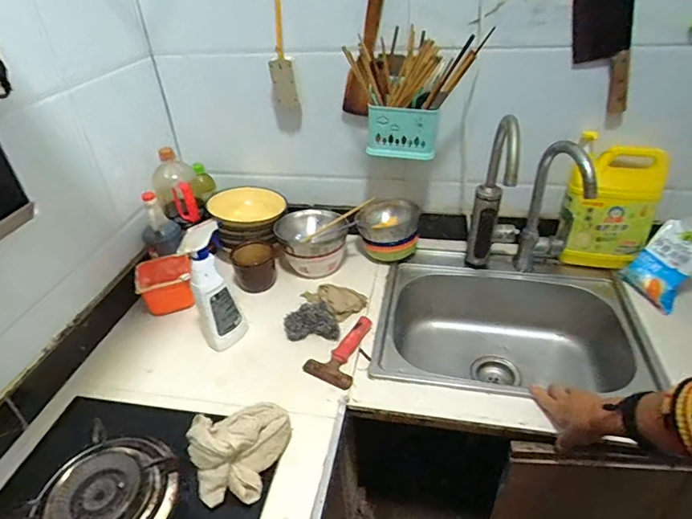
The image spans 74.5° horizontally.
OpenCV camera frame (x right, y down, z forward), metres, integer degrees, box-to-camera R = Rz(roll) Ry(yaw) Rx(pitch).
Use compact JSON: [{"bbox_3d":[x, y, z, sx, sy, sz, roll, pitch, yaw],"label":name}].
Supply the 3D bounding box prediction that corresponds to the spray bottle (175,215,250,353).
[{"bbox_3d":[-0.249,0.060,0.869,0.087,0.273,0.052,-21,38,-23],"label":"spray bottle"}]

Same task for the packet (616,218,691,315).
[{"bbox_3d":[0.666,-0.003,0.937,0.028,0.181,0.126,26,19,-31],"label":"packet"}]

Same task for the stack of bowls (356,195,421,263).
[{"bbox_3d":[0.106,-0.071,1.126,0.145,0.113,0.149,3,35,9],"label":"stack of bowls"}]

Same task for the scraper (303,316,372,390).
[{"bbox_3d":[0.001,0.171,0.880,0.099,0.028,0.157,18,40,28],"label":"scraper"}]

